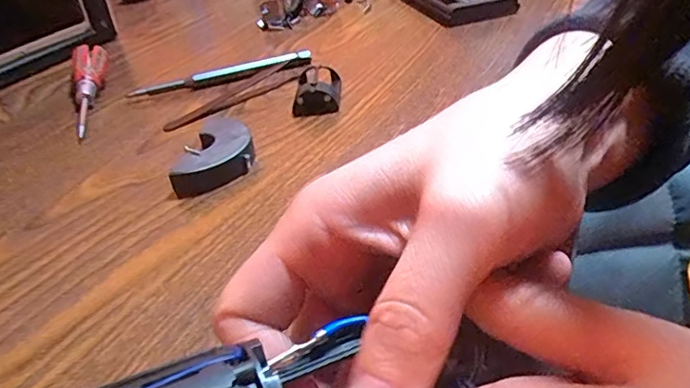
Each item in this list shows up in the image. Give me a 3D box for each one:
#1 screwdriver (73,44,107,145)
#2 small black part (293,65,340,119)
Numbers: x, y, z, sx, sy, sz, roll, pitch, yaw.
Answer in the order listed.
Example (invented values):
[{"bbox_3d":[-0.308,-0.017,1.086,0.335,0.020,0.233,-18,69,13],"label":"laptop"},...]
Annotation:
[{"bbox_3d":[-0.193,-0.082,0.407,0.025,0.026,0.151,-18,35,-14],"label":"screwdriver"},{"bbox_3d":[-0.019,-0.071,0.359,0.029,0.016,0.051,-4,34,5],"label":"small black part"}]

